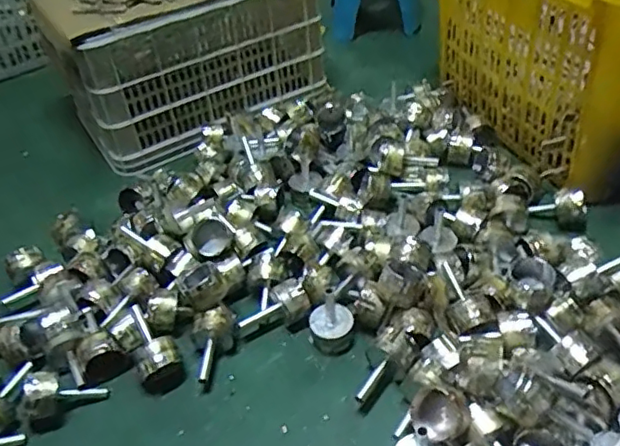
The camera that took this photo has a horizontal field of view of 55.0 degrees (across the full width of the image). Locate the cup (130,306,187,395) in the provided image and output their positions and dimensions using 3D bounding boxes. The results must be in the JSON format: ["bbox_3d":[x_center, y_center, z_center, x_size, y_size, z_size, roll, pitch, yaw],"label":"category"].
[{"bbox_3d":[-0.226,0.178,0.863,0.062,0.061,0.120,-20,44,-15],"label":"cup"}]

